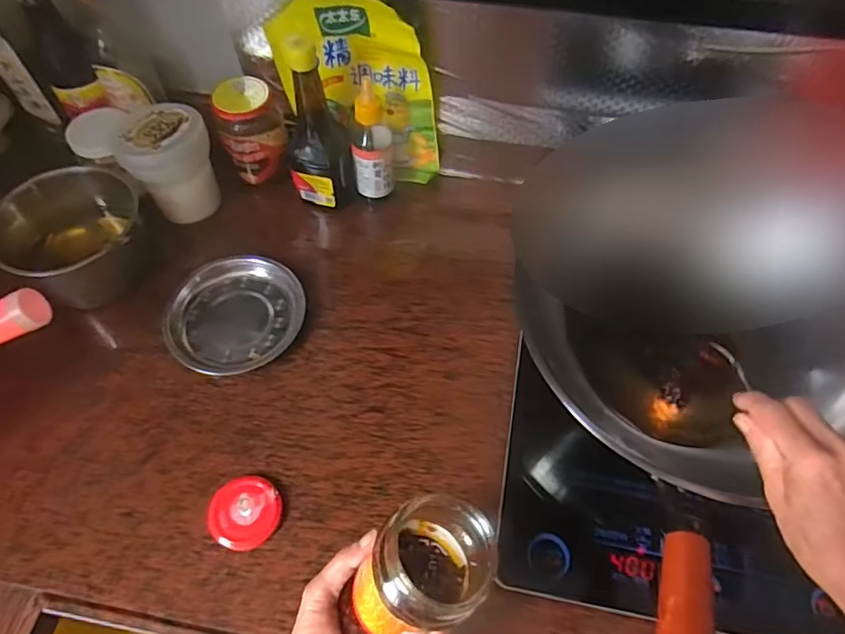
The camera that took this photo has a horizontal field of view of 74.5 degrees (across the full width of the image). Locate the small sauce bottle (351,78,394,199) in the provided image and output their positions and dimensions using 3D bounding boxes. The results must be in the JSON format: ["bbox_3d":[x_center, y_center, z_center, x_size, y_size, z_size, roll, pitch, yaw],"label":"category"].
[{"bbox_3d":[-0.061,-0.207,0.666,0.046,0.140,0.043,-3,62,-4],"label":"small sauce bottle"}]

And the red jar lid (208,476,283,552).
[{"bbox_3d":[-0.165,0.181,0.515,0.063,0.014,0.061,1,61,-2],"label":"red jar lid"}]

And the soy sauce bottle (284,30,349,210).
[{"bbox_3d":[-0.126,-0.223,0.641,0.066,0.202,0.074,-9,62,-7],"label":"soy sauce bottle"}]

